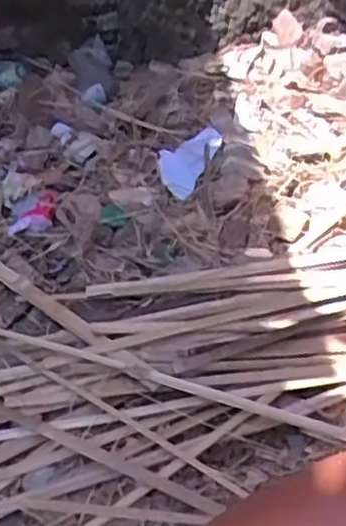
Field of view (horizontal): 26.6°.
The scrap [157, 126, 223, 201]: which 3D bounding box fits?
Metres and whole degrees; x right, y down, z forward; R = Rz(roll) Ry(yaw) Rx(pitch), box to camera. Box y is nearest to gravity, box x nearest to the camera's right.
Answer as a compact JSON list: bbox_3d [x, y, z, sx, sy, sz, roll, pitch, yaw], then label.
[{"bbox_3d":[0.021,-0.179,1.273,0.082,0.034,0.173,14,43,21],"label":"scrap"}]

